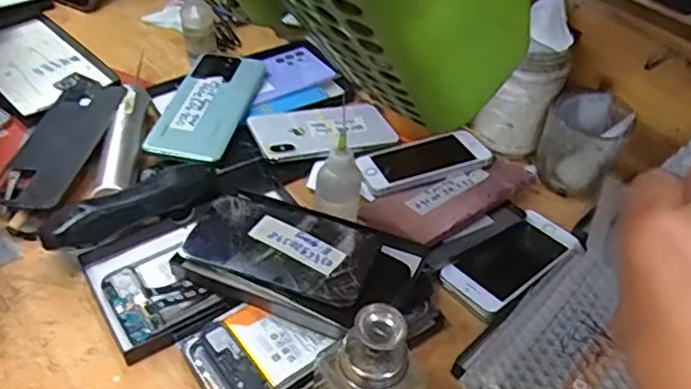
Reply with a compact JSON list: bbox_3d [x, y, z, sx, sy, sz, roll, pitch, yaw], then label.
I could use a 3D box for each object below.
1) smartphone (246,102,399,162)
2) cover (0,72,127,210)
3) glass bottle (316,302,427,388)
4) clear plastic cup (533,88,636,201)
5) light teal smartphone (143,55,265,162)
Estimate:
[{"bbox_3d":[-0.022,-0.065,0.616,0.145,0.012,0.080,-4,46,-21],"label":"smartphone"},{"bbox_3d":[-0.262,-0.062,0.576,0.085,0.016,0.182,5,45,1],"label":"cover"},{"bbox_3d":[0.012,0.111,0.362,0.053,0.118,0.051,2,48,-2],"label":"glass bottle"},{"bbox_3d":[0.215,-0.048,0.558,0.068,0.072,0.074,23,48,18],"label":"clear plastic cup"},{"bbox_3d":[-0.138,-0.094,0.621,0.076,0.012,0.158,15,51,0],"label":"light teal smartphone"}]

